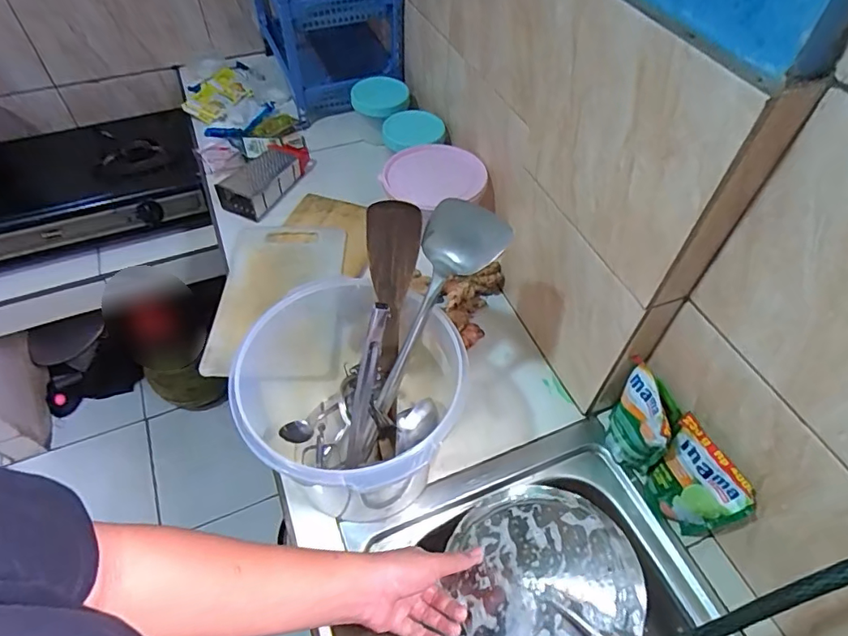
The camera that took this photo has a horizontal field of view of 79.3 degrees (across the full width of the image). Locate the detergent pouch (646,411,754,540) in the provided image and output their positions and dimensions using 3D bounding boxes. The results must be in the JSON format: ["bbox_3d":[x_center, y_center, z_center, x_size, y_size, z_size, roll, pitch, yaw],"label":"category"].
[{"bbox_3d":[0.331,0.205,0.634,0.042,0.152,0.105,-13,54,-11],"label":"detergent pouch"}]

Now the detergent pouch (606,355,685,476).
[{"bbox_3d":[0.292,0.133,0.684,0.052,0.147,0.107,-7,53,-7],"label":"detergent pouch"}]

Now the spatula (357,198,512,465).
[{"bbox_3d":[-0.010,0.020,0.612,0.093,0.025,0.332,29,98,19],"label":"spatula"}]

